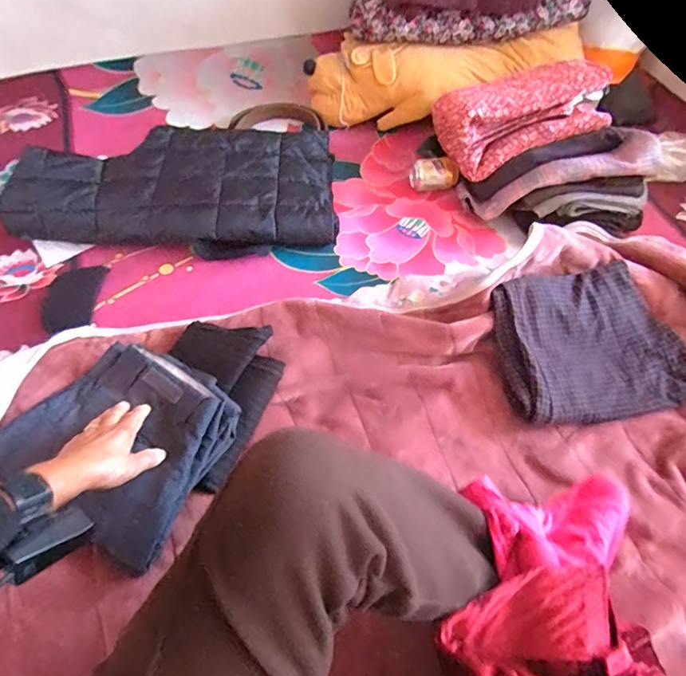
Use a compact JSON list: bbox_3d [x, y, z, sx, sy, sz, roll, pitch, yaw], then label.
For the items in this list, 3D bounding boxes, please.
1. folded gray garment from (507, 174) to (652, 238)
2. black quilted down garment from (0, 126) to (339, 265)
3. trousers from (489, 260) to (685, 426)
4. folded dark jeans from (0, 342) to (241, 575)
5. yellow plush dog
[{"bbox_3d":[0.478,-0.256,0.927,0.270,0.113,0.061,-6,58,-3],"label":"folded gray garment"},{"bbox_3d":[-0.322,-0.310,0.926,0.609,0.083,0.296,1,59,1],"label":"black quilted down garment"},{"bbox_3d":[0.387,0.003,0.741,0.294,0.063,0.248,-12,60,-7],"label":"trousers"},{"bbox_3d":[-0.296,0.127,0.627,0.262,0.061,0.242,27,63,15],"label":"folded dark jeans"},{"bbox_3d":[0.242,-0.608,1.099,0.644,0.140,0.142,-3,58,-1],"label":"yellow plush dog"}]

